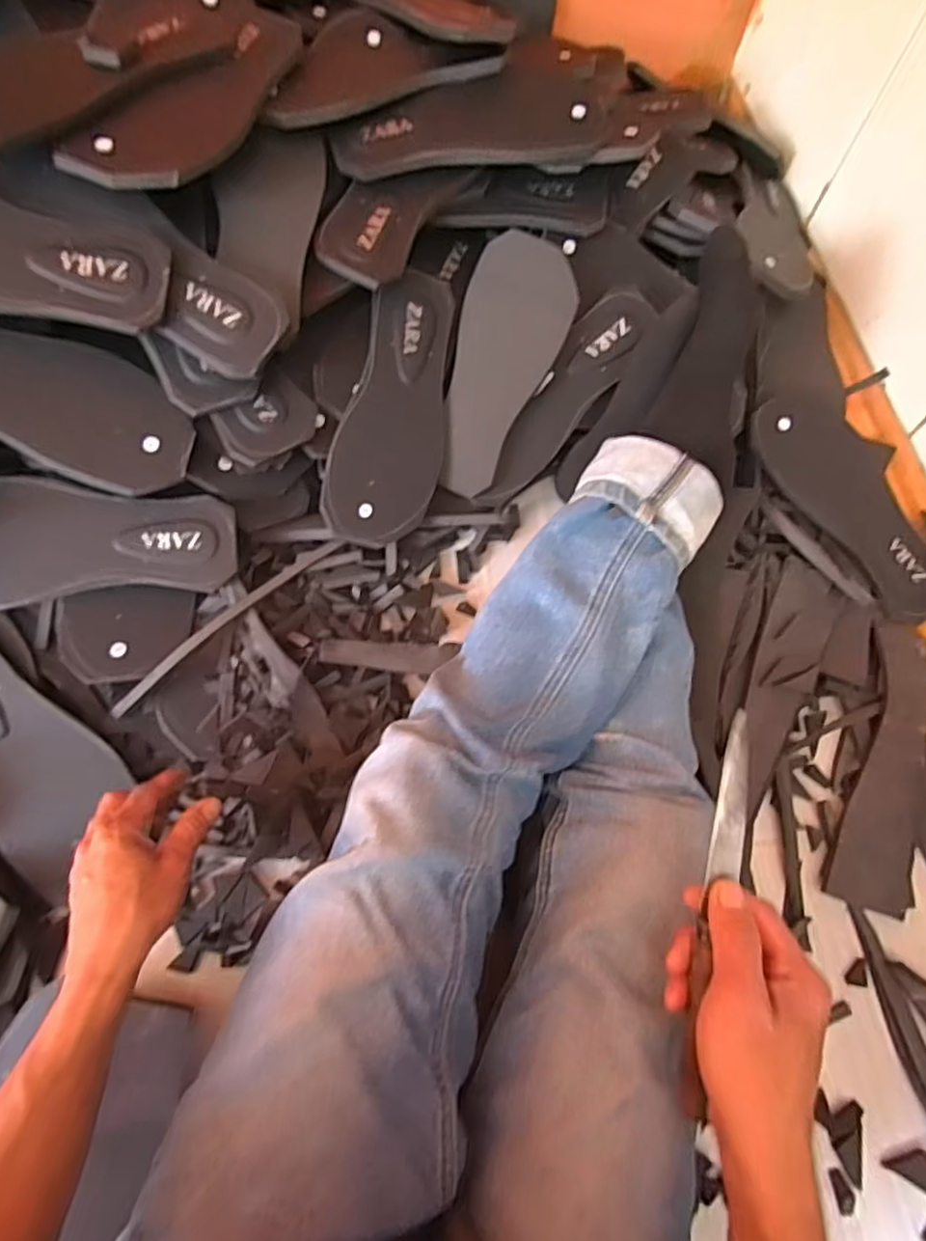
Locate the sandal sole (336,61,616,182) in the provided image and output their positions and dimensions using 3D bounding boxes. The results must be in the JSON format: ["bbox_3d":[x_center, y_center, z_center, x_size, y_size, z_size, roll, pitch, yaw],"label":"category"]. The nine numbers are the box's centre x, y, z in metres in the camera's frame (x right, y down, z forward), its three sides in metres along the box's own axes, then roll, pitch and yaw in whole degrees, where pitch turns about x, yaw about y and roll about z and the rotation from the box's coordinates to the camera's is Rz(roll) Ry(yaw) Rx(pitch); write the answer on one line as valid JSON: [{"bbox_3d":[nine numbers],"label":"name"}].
[{"bbox_3d":[0.008,-0.455,0.577,0.251,0.011,0.084,-12,92,-7],"label":"sandal sole"}]

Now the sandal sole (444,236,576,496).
[{"bbox_3d":[0.037,-0.244,0.611,0.101,0.012,0.251,17,89,4],"label":"sandal sole"}]

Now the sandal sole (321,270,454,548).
[{"bbox_3d":[-0.062,-0.194,0.584,0.096,0.011,0.247,10,86,-17],"label":"sandal sole"}]

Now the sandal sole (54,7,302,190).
[{"bbox_3d":[-0.205,-0.411,0.504,0.084,0.028,0.249,28,70,9],"label":"sandal sole"}]

